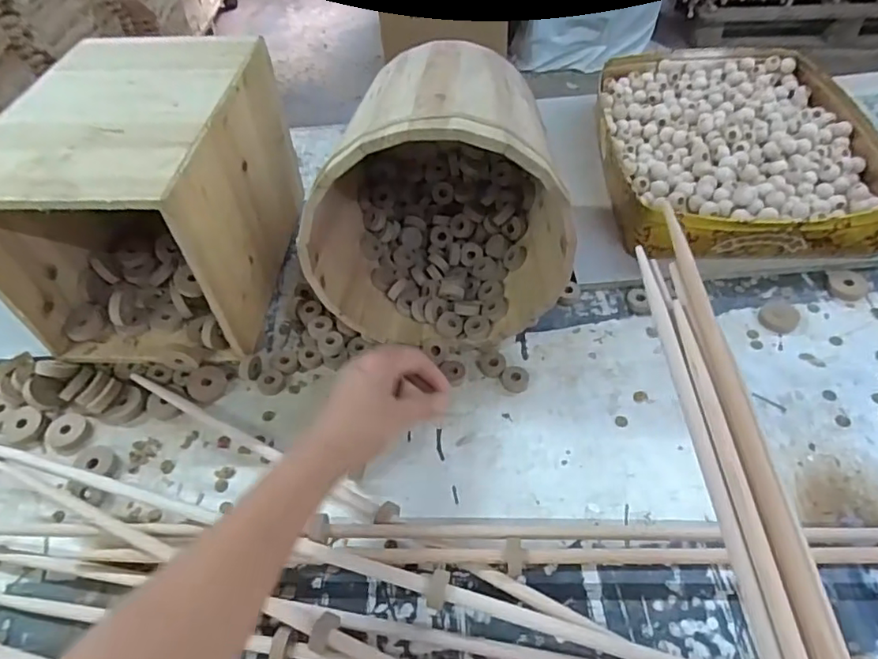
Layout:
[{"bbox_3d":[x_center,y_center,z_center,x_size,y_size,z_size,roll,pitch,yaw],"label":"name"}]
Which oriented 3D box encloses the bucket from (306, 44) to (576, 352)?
[{"bbox_3d":[-0.005,-0.138,0.536,0.223,0.209,0.231,-3,51,1],"label":"bucket"}]

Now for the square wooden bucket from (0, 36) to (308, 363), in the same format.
[{"bbox_3d":[-0.283,-0.136,0.573,0.200,0.201,0.279,1,51,5],"label":"square wooden bucket"}]

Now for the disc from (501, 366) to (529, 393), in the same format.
[{"bbox_3d":[0.073,0.047,0.536,0.025,0.009,0.025,-2,51,2],"label":"disc"}]

